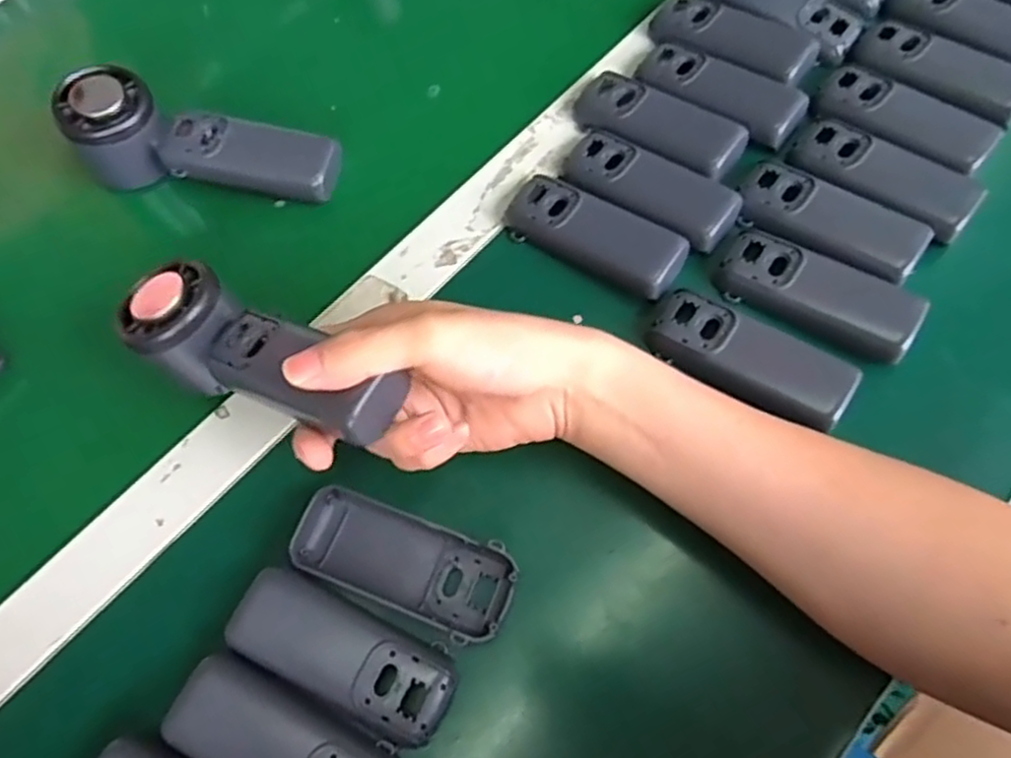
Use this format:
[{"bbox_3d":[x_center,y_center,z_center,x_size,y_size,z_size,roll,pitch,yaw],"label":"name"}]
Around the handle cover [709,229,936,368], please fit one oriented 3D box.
[{"bbox_3d":[0.168,-0.048,0.391,0.106,0.019,0.043,30,69,16],"label":"handle cover"}]

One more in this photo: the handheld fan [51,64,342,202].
[{"bbox_3d":[-0.184,-0.148,0.438,0.158,0.052,0.046,6,64,6],"label":"handheld fan"}]

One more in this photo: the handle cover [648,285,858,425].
[{"bbox_3d":[0.126,-0.012,0.377,0.106,0.015,0.035,30,69,16],"label":"handle cover"}]

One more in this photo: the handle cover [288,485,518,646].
[{"bbox_3d":[-0.050,0.089,0.349,0.107,0.016,0.045,17,66,11],"label":"handle cover"}]

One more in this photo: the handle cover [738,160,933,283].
[{"bbox_3d":[0.181,-0.090,0.404,0.102,0.014,0.039,33,69,17],"label":"handle cover"}]

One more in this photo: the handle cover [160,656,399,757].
[{"bbox_3d":[-0.097,0.163,0.314,0.104,0.016,0.043,25,67,14],"label":"handle cover"}]

